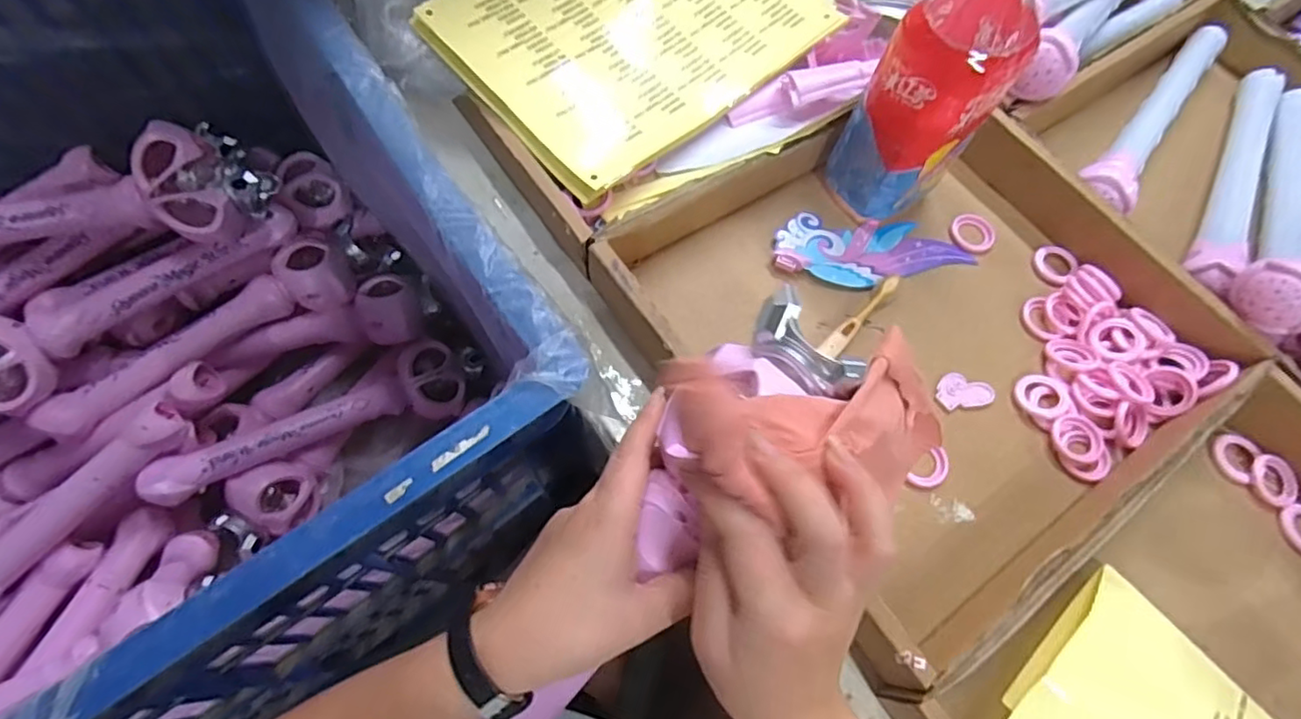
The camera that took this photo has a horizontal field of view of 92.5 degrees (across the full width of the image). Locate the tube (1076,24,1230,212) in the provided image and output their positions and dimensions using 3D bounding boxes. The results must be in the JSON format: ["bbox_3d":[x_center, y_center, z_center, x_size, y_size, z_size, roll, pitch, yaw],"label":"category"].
[{"bbox_3d":[0.468,-0.231,0.580,0.046,0.046,0.311,37,70,13],"label":"tube"}]

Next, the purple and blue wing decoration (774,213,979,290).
[{"bbox_3d":[0.185,-0.090,0.518,0.164,0.013,0.070,3,66,-1],"label":"purple and blue wing decoration"}]

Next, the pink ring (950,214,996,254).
[{"bbox_3d":[0.279,-0.109,0.538,0.038,0.004,0.039,1,66,-2],"label":"pink ring"}]

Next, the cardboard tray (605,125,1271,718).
[{"bbox_3d":[0.203,-0.031,0.467,0.375,0.056,0.351,-33,72,-16],"label":"cardboard tray"}]

